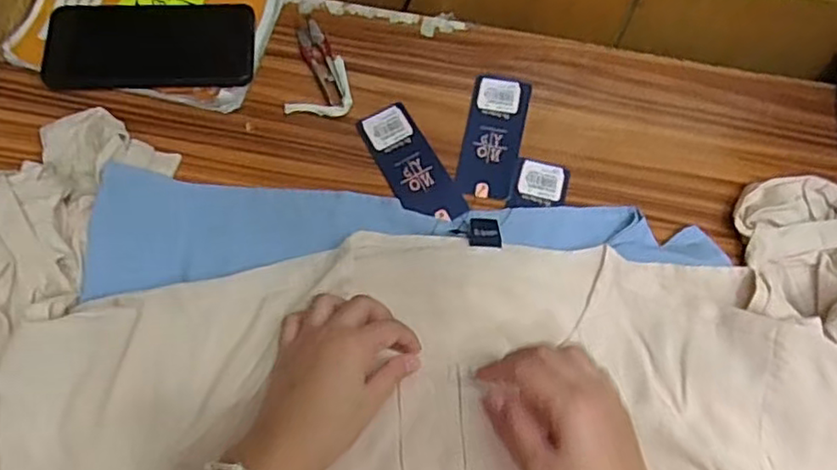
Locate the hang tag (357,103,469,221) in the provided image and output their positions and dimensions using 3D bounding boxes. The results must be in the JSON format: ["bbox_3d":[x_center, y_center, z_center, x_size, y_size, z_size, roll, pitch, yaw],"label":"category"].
[{"bbox_3d":[-0.006,-0.058,0.547,0.046,0.005,0.118,-25,70,-14],"label":"hang tag"}]

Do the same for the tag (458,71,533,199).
[{"bbox_3d":[0.065,-0.085,0.562,0.047,0.004,0.122,10,66,1],"label":"tag"}]

